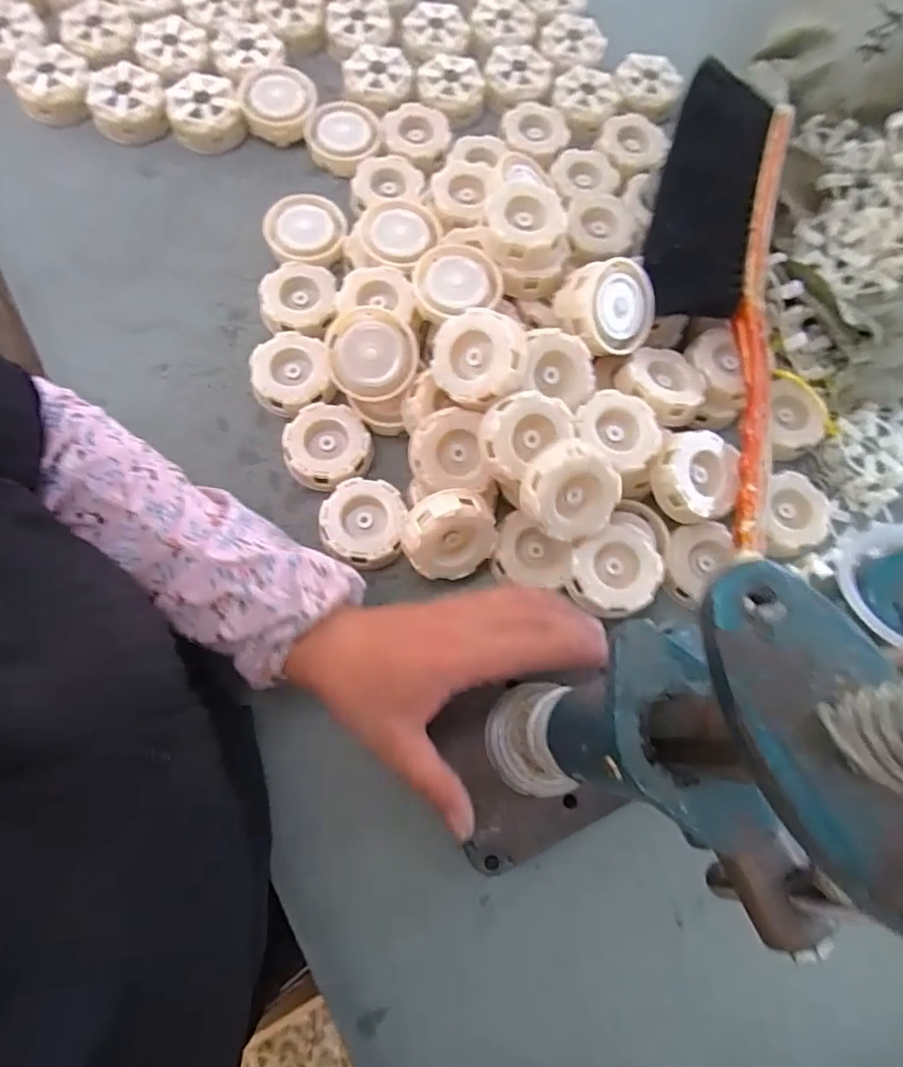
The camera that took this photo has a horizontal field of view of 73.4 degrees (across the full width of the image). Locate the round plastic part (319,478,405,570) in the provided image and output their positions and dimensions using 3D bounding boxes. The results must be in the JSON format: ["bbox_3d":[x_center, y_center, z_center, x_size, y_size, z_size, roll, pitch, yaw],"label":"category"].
[{"bbox_3d":[-0.062,-0.007,0.424,0.055,0.021,0.060,1,72,-4],"label":"round plastic part"}]

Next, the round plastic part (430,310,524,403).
[{"bbox_3d":[0.020,-0.117,0.406,0.063,0.029,0.059,3,95,31],"label":"round plastic part"}]

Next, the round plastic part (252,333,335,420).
[{"bbox_3d":[-0.120,-0.119,0.454,0.060,0.019,0.061,1,72,-4],"label":"round plastic part"}]

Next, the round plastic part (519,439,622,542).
[{"bbox_3d":[0.076,-0.026,0.383,0.060,0.024,0.060,-1,99,-5],"label":"round plastic part"}]

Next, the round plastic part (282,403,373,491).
[{"bbox_3d":[-0.089,-0.063,0.439,0.059,0.020,0.061,1,72,-4],"label":"round plastic part"}]

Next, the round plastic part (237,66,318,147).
[{"bbox_3d":[-0.149,-0.370,0.521,0.062,0.021,0.061,1,72,-4],"label":"round plastic part"}]

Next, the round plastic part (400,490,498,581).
[{"bbox_3d":[0.000,0.001,0.406,0.058,0.059,0.021,-24,45,-6],"label":"round plastic part"}]

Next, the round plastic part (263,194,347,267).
[{"bbox_3d":[-0.118,-0.245,0.494,0.063,0.021,0.071,-1,73,-5],"label":"round plastic part"}]

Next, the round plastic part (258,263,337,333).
[{"bbox_3d":[-0.118,-0.181,0.471,0.057,0.025,0.056,1,72,-4],"label":"round plastic part"}]

